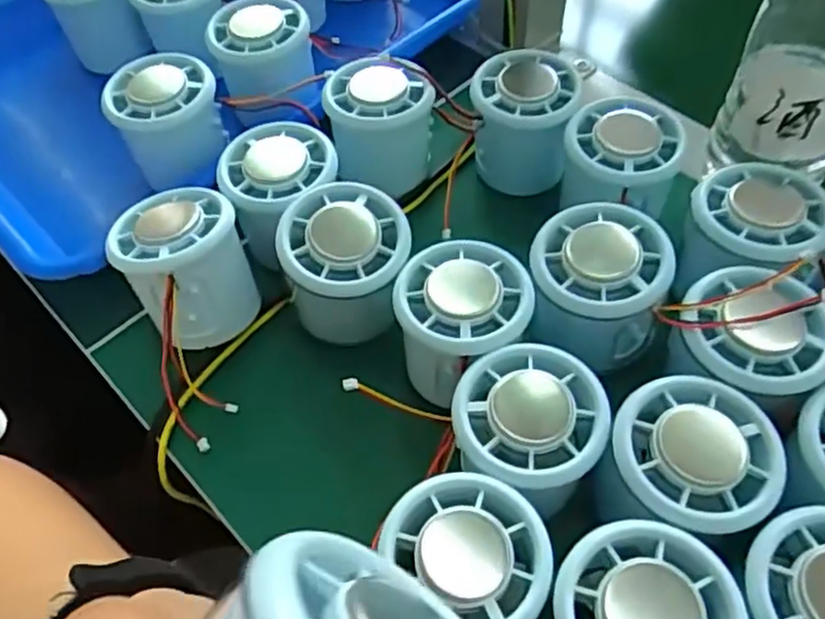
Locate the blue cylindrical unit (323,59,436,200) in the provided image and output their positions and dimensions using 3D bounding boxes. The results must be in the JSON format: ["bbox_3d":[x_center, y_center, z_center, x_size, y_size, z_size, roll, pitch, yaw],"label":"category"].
[{"bbox_3d":[-0.017,-0.092,0.372,0.055,0.057,0.049,2,55,4],"label":"blue cylindrical unit"}]

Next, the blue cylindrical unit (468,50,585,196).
[{"bbox_3d":[0.058,-0.098,0.378,0.050,0.057,0.050,-1,55,2],"label":"blue cylindrical unit"}]

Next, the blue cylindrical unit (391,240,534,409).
[{"bbox_3d":[0.022,0.006,0.306,0.055,0.044,0.054,-1,55,2],"label":"blue cylindrical unit"}]

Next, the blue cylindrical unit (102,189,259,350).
[{"bbox_3d":[-0.103,-0.021,0.326,0.052,0.056,0.051,-1,55,2],"label":"blue cylindrical unit"}]

